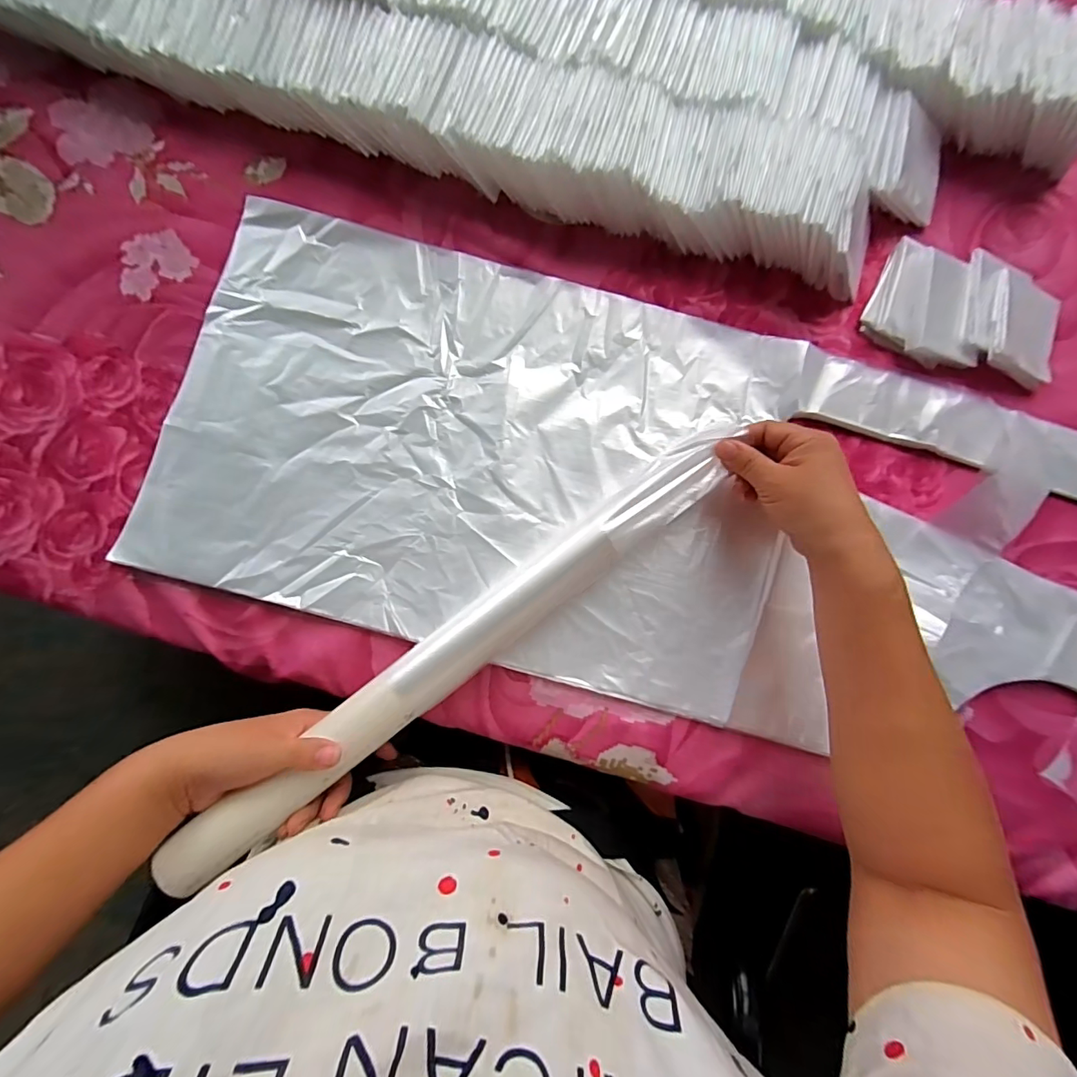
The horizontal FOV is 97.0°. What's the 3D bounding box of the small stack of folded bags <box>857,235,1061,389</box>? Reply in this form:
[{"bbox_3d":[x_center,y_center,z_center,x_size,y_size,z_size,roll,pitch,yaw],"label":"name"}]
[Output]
[{"bbox_3d":[0.355,-0.186,0.389,0.151,0.019,0.096,21,85,0],"label":"small stack of folded bags"}]

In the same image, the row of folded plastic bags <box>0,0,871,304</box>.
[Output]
[{"bbox_3d":[-0.081,-0.347,0.374,0.728,0.042,0.094,16,86,-1],"label":"row of folded plastic bags"}]

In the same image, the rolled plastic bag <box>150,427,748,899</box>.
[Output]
[{"bbox_3d":[-0.047,0.073,0.331,0.456,0.028,0.039,-38,88,-7],"label":"rolled plastic bag"}]

